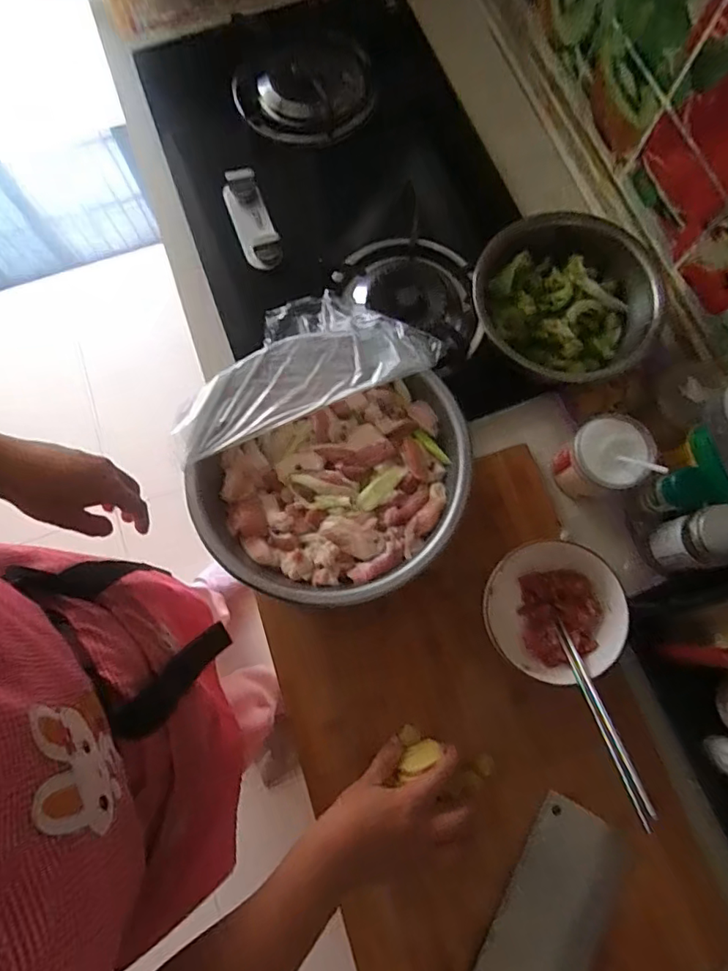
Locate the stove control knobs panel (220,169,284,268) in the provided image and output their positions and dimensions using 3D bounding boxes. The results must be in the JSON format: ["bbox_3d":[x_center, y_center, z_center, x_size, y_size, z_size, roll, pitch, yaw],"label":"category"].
[{"bbox_3d":[-0.152,-0.358,0.703,0.050,0.044,0.137,-20,77,-5],"label":"stove control knobs panel"}]

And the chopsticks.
[{"bbox_3d":[0.219,0.212,0.484,0.013,0.015,0.180,-8,42,-2],"label":"chopsticks"}]

